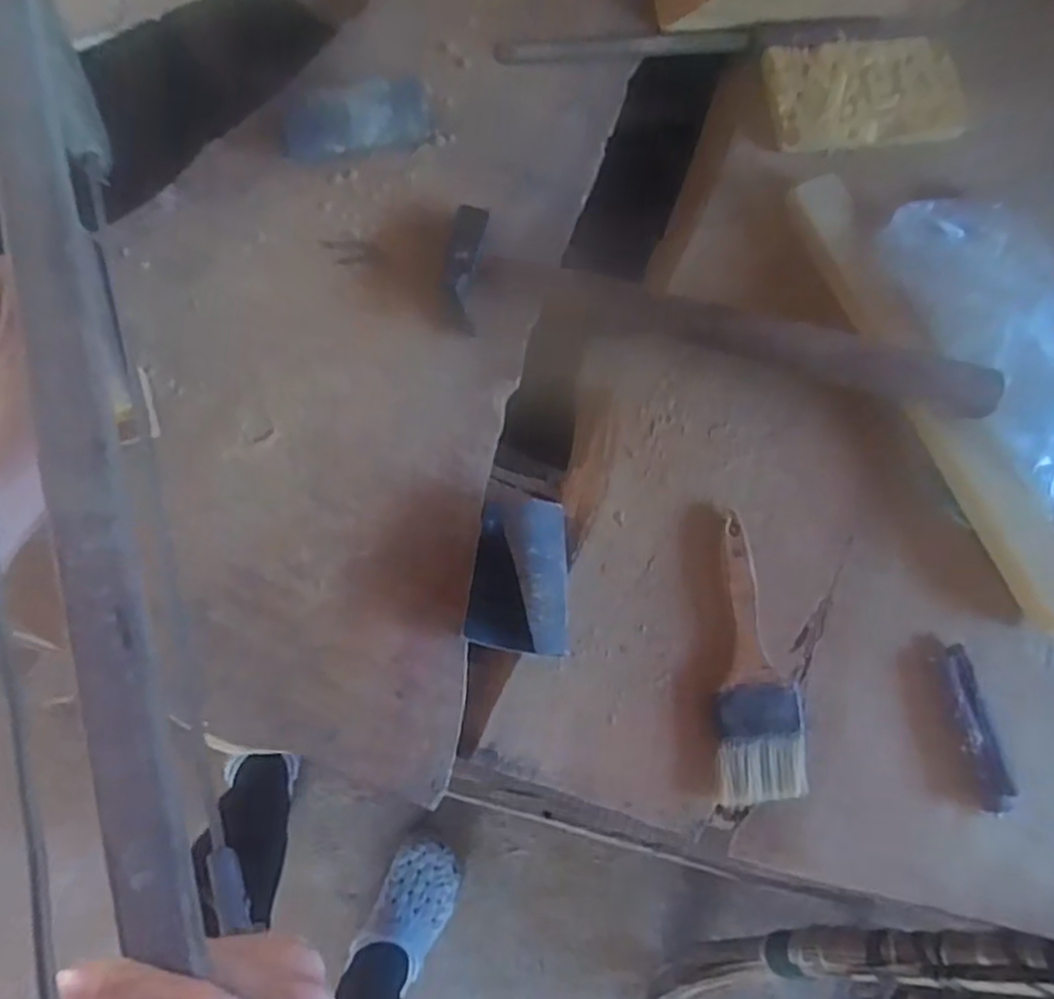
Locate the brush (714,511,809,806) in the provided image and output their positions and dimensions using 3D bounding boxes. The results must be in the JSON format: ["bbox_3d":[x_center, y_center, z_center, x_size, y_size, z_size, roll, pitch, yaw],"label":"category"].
[{"bbox_3d":[0.151,0.105,0.508,0.059,0.011,0.183,-2,81,-3],"label":"brush"}]

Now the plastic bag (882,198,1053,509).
[{"bbox_3d":[0.356,-0.113,0.527,0.123,0.058,0.250,-29,83,-8],"label":"plastic bag"}]

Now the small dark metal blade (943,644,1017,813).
[{"bbox_3d":[0.298,0.152,0.508,0.023,0.009,0.104,-14,82,-5],"label":"small dark metal blade"}]

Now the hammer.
[{"bbox_3d":[0.127,-0.114,0.525,0.382,0.036,0.075,16,80,-1],"label":"hammer"}]

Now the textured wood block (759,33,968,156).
[{"bbox_3d":[0.261,-0.310,0.586,0.151,0.013,0.090,-6,82,-3],"label":"textured wood block"}]

